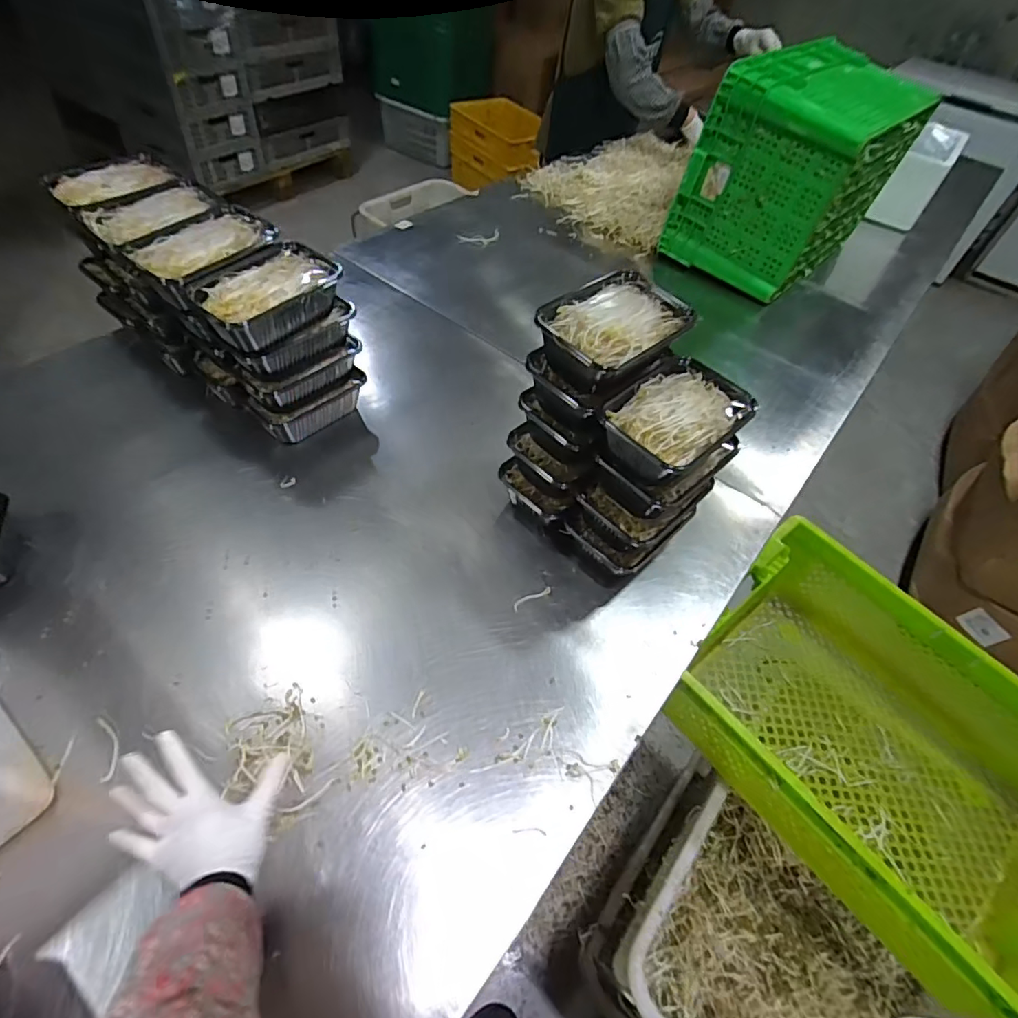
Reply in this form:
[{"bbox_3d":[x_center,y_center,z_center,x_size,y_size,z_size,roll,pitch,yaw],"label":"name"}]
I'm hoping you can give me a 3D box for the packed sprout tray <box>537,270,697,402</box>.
[{"bbox_3d":[0.123,-0.206,0.650,0.180,0.067,0.124,-34,63,-27],"label":"packed sprout tray"}]

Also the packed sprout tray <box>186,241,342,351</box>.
[{"bbox_3d":[-0.323,-0.288,0.734,0.120,0.057,0.181,34,57,19],"label":"packed sprout tray"}]

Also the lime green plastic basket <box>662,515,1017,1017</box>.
[{"bbox_3d":[0.559,0.360,0.818,0.415,0.179,0.607,-33,62,-26],"label":"lime green plastic basket"}]

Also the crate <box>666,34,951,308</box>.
[{"bbox_3d":[0.674,-0.788,1.293,0.442,0.392,0.338,-36,63,-28],"label":"crate"}]

